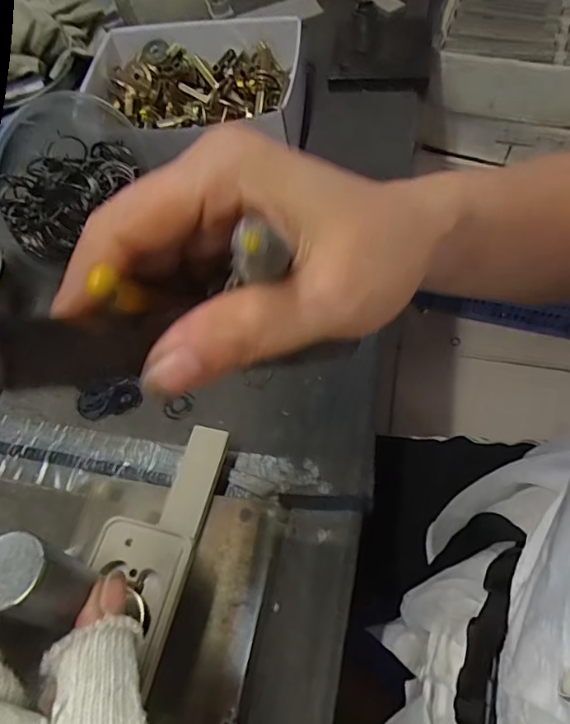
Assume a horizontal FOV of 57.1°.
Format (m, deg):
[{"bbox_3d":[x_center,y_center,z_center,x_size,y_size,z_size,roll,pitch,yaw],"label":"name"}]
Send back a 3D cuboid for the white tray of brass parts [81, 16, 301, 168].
[{"bbox_3d":[-0.088,-0.260,0.503,0.202,0.065,0.134,2,61,6],"label":"white tray of brass parts"}]

